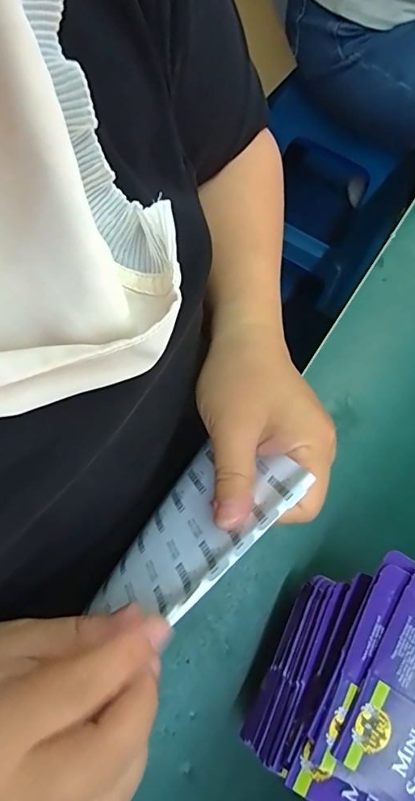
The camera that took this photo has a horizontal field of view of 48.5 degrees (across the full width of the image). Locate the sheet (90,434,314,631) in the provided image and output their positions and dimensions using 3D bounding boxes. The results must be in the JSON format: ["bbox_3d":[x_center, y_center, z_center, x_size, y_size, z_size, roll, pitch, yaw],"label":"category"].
[{"bbox_3d":[-0.010,0.072,0.241,0.119,0.084,0.007,-50,118,-9],"label":"sheet"}]

